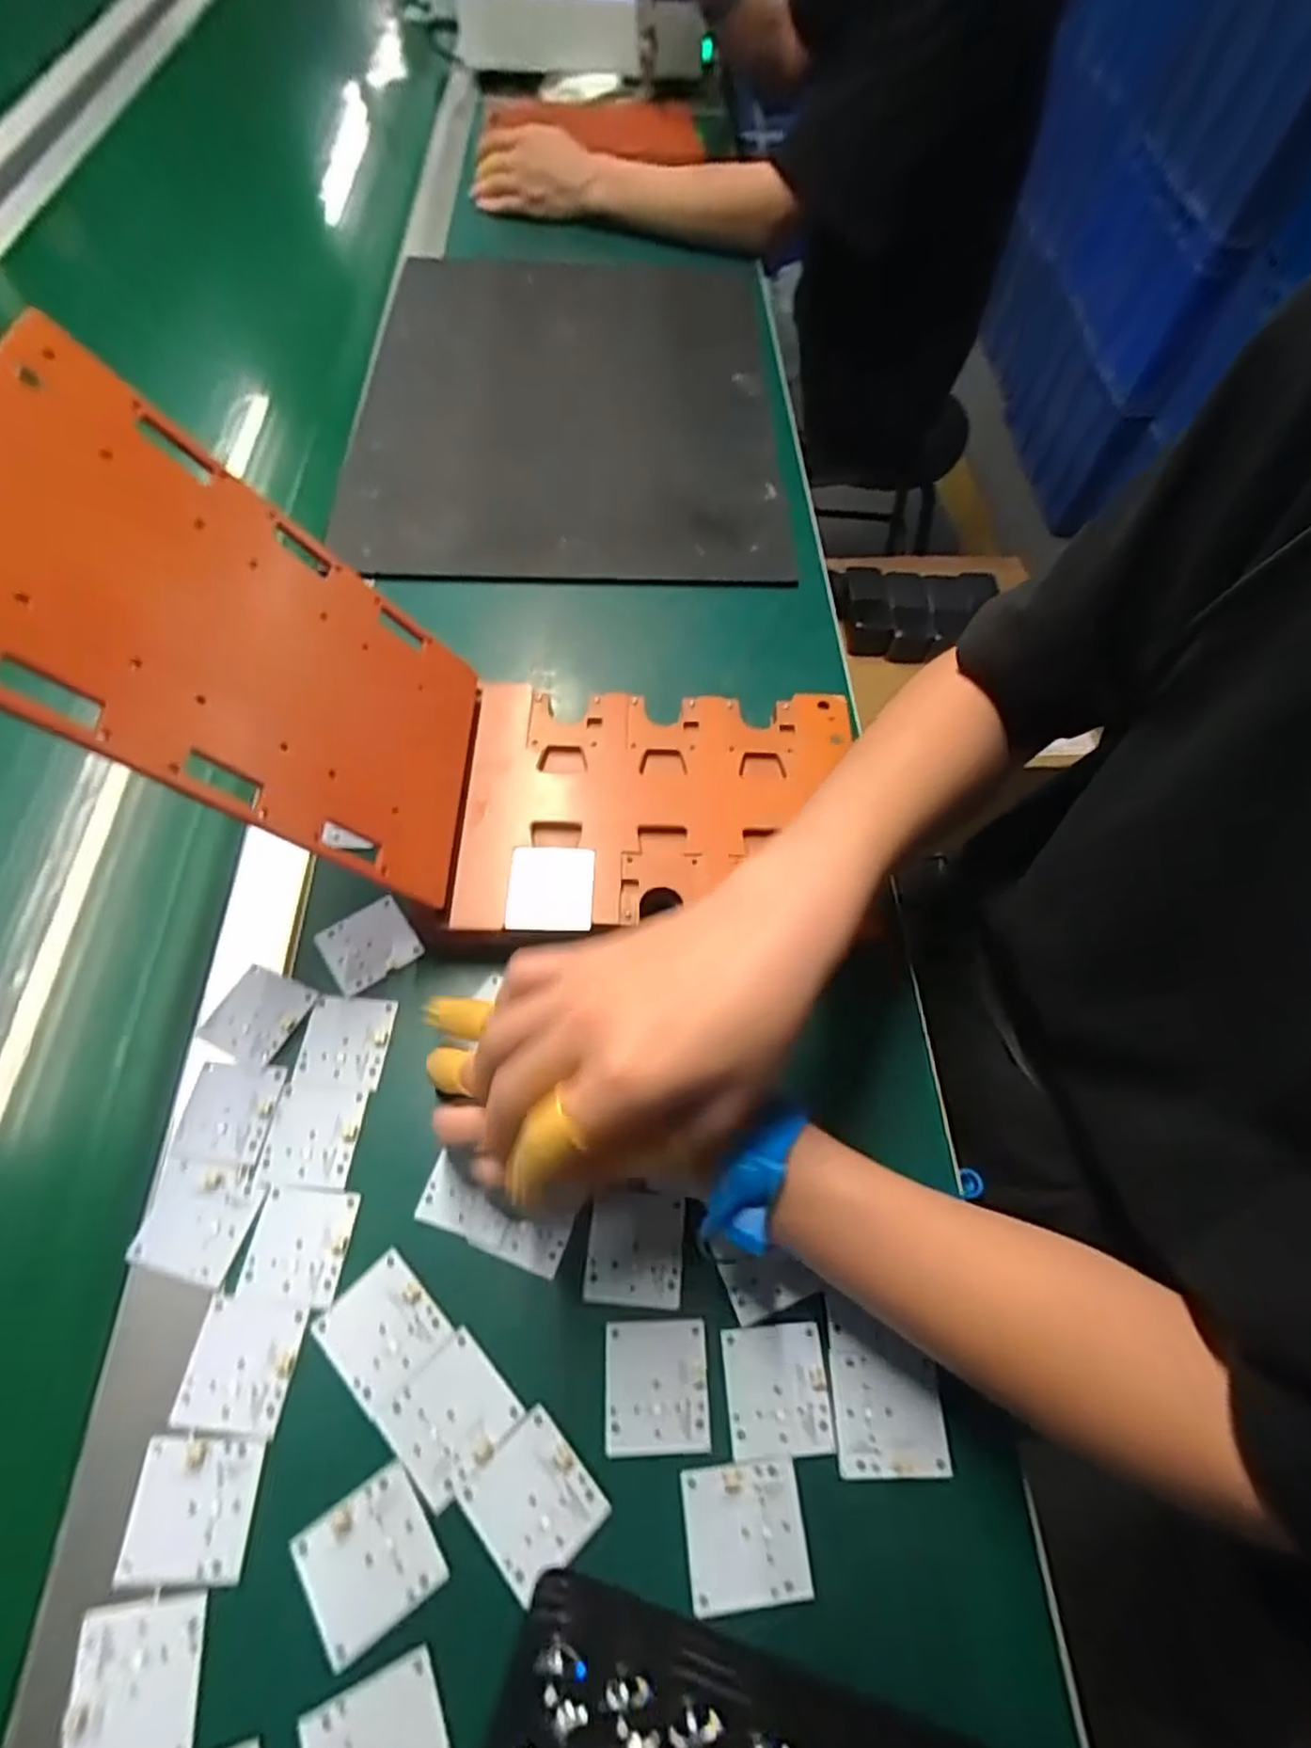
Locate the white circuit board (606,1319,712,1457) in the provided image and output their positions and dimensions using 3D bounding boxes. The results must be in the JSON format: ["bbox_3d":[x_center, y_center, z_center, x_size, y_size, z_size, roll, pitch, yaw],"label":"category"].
[{"bbox_3d":[0.000,0.223,0.316,0.045,0.004,0.048,-1,61,-3],"label":"white circuit board"}]

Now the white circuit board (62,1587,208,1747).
[{"bbox_3d":[-0.193,0.301,0.266,0.044,0.004,0.049,-7,61,-6],"label":"white circuit board"}]

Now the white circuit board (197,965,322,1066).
[{"bbox_3d":[-0.212,0.074,0.388,0.044,0.004,0.046,23,62,10],"label":"white circuit board"}]

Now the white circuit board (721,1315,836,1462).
[{"bbox_3d":[0.053,0.226,0.317,0.044,0.004,0.048,-3,61,-4],"label":"white circuit board"}]

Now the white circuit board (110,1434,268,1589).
[{"bbox_3d":[-0.187,0.256,0.291,0.048,0.004,0.046,0,61,-2],"label":"white circuit board"}]

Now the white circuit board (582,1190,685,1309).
[{"bbox_3d":[-0.010,0.176,0.340,0.044,0.004,0.046,5,61,1],"label":"white circuit board"}]

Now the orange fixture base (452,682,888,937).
[{"bbox_3d":[0.009,-0.038,0.435,0.236,0.032,0.161,1,61,-2],"label":"orange fixture base"}]

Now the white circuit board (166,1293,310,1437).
[{"bbox_3d":[-0.181,0.213,0.314,0.045,0.004,0.047,6,61,1],"label":"white circuit board"}]

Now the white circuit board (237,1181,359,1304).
[{"bbox_3d":[-0.167,0.173,0.338,0.044,0.004,0.047,6,61,1],"label":"white circuit board"}]

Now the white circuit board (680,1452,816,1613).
[{"bbox_3d":[0.037,0.268,0.294,0.048,0.004,0.045,-5,61,-5],"label":"white circuit board"}]

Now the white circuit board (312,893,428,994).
[{"bbox_3d":[-0.163,0.038,0.410,0.049,0.007,0.044,-29,66,-17],"label":"white circuit board"}]

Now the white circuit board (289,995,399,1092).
[{"bbox_3d":[-0.166,0.090,0.385,0.045,0.004,0.049,3,61,0],"label":"white circuit board"}]

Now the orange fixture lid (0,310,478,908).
[{"bbox_3d":[-0.173,-0.097,0.319,0.007,0.228,0.153,-17,58,30],"label":"orange fixture lid"}]

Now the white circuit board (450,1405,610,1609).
[{"bbox_3d":[-0.050,0.254,0.294,0.044,0.004,0.049,-37,68,-20],"label":"white circuit board"}]

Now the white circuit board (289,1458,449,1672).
[{"bbox_3d":[-0.114,0.272,0.286,0.047,0.004,0.046,-30,66,-17],"label":"white circuit board"}]

